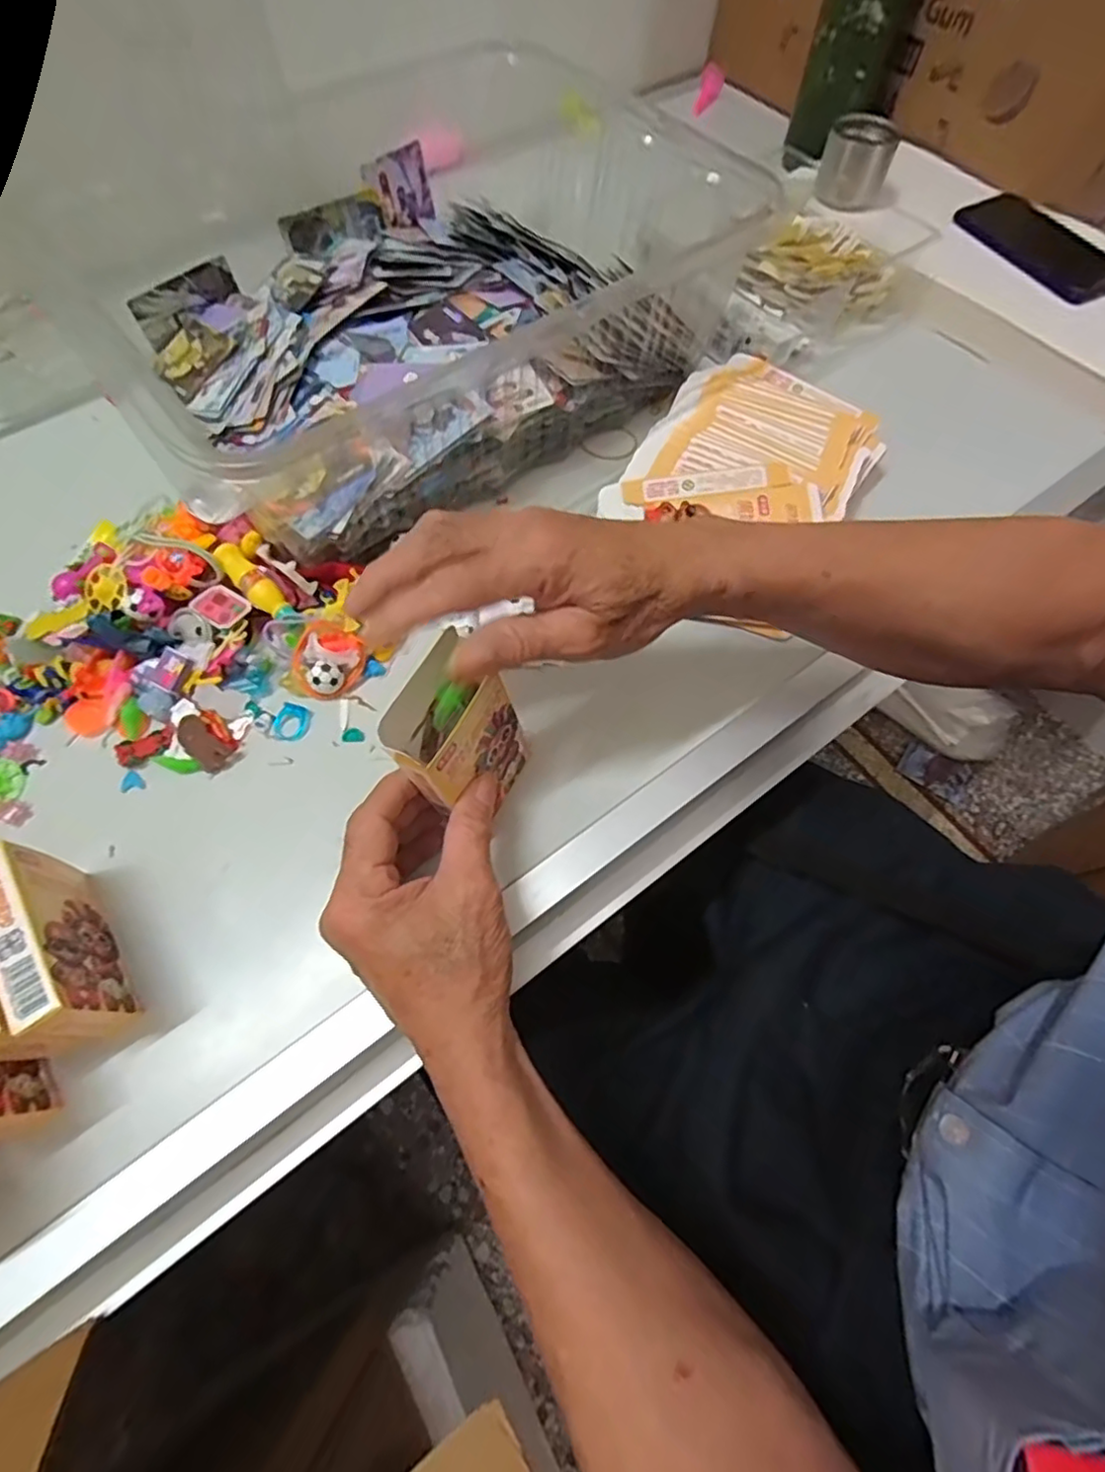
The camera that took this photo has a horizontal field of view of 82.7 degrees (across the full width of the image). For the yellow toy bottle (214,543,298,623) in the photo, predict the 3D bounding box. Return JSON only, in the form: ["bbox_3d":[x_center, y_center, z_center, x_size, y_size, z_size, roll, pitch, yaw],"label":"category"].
[{"bbox_3d":[-0.192,-0.098,0.410,0.020,0.017,0.066,-43,86,-18],"label":"yellow toy bottle"}]

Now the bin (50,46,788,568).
[{"bbox_3d":[-0.095,-0.332,0.479,0.425,0.112,0.288,-38,71,-16],"label":"bin"}]

